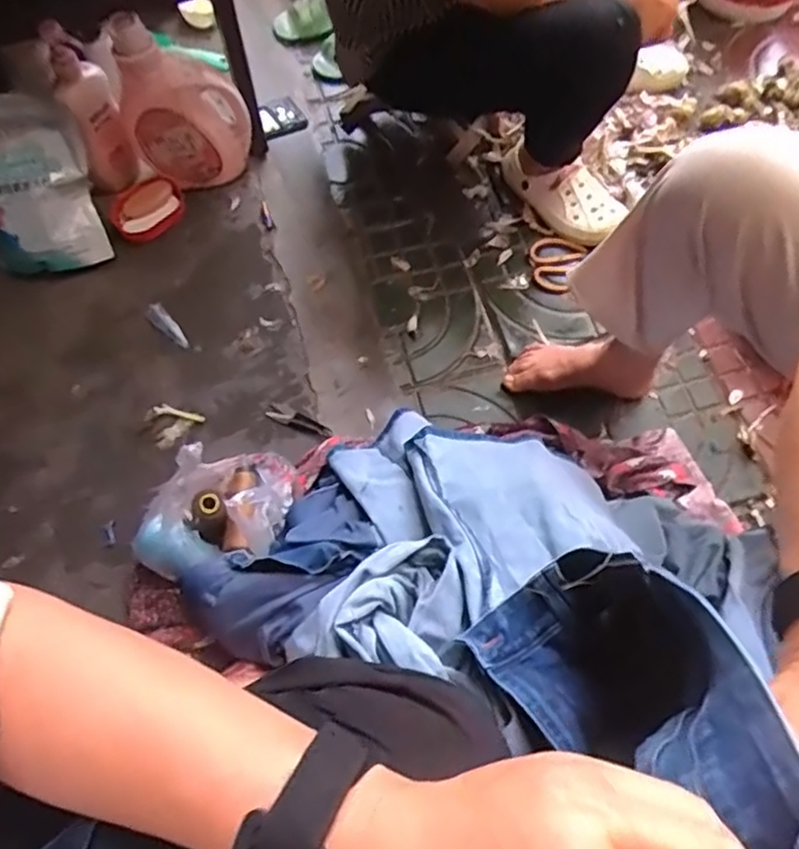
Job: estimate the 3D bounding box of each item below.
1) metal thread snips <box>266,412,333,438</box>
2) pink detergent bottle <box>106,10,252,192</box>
[{"bbox_3d":[-0.141,-0.005,0.923,0.099,0.012,0.021,20,70,7],"label":"metal thread snips"},{"bbox_3d":[-0.318,-0.462,0.950,0.171,0.268,0.101,-27,72,-10],"label":"pink detergent bottle"}]

